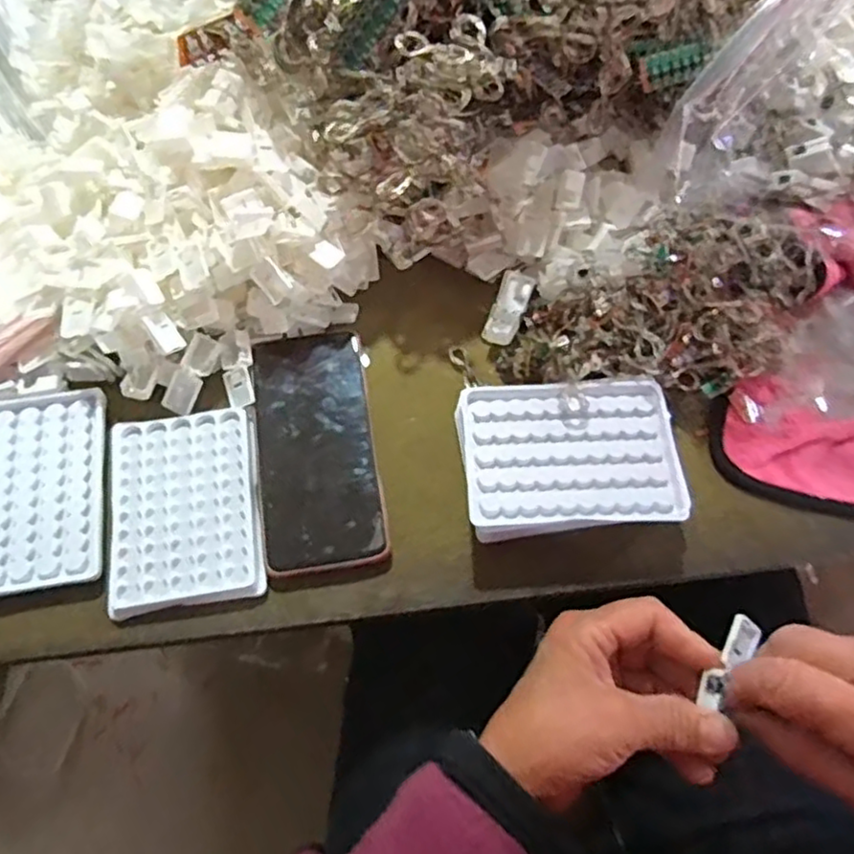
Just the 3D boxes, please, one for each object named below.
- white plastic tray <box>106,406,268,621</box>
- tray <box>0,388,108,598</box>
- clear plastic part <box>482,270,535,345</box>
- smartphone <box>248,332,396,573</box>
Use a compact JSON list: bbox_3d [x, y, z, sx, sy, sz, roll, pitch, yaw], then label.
[{"bbox_3d":[-0.153,0.050,0.425,0.095,0.005,0.126,-9,66,-5],"label":"white plastic tray"},{"bbox_3d":[-0.255,0.040,0.427,0.095,0.012,0.130,-9,66,-5],"label":"tray"},{"bbox_3d":[0.059,-0.086,0.484,0.023,0.014,0.062,19,67,8],"label":"clear plastic part"},{"bbox_3d":[-0.072,0.009,0.440,0.076,0.007,0.171,-8,66,-4],"label":"smartphone"}]

